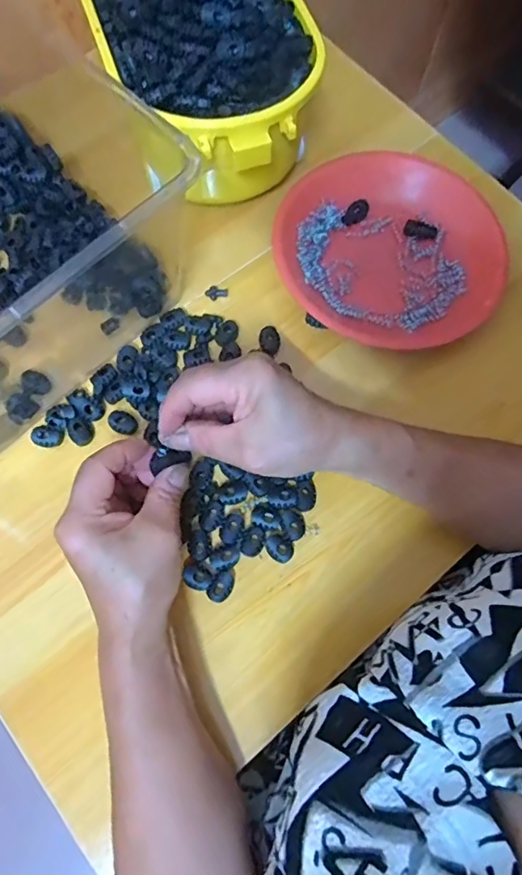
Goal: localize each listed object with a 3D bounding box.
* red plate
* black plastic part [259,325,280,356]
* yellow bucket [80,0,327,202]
[{"bbox_3d":[0.109,-0.163,0.452,0.191,0.031,0.176,1,72,-2],"label":"red plate"},{"bbox_3d":[0.007,-0.079,0.424,0.017,0.009,0.022,9,72,1],"label":"black plastic part"},{"bbox_3d":[-0.044,-0.312,0.438,0.166,0.111,0.236,-19,74,-8],"label":"yellow bucket"}]

